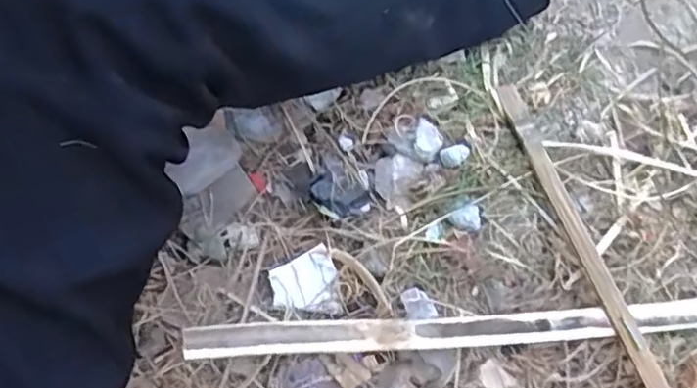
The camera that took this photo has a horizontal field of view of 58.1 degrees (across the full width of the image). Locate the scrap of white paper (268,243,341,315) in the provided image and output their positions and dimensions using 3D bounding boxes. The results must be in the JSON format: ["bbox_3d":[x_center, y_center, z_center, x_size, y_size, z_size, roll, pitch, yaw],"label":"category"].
[{"bbox_3d":[-0.033,0.069,0.474,0.049,0.014,0.048,-13,69,-4],"label":"scrap of white paper"}]

